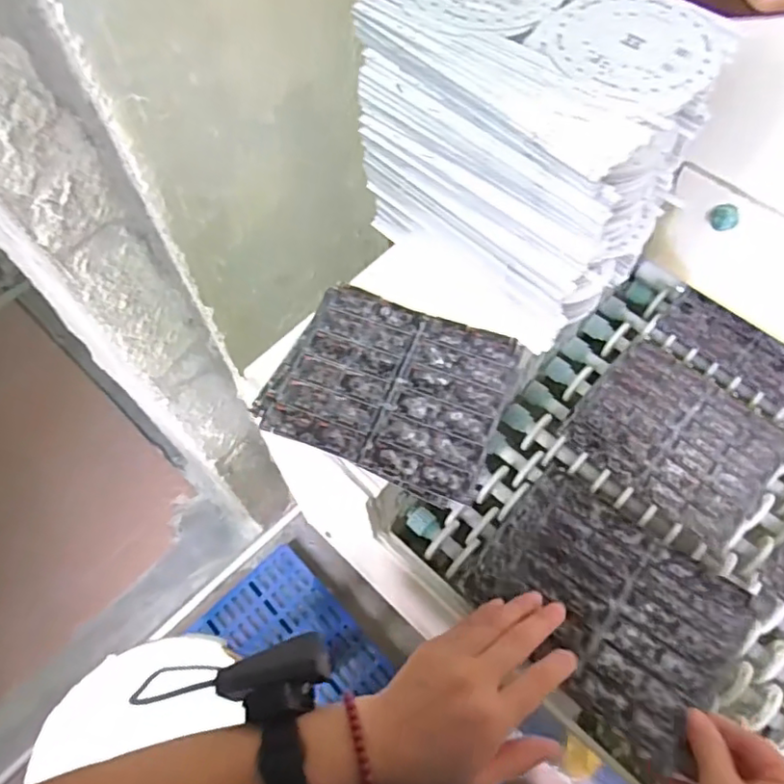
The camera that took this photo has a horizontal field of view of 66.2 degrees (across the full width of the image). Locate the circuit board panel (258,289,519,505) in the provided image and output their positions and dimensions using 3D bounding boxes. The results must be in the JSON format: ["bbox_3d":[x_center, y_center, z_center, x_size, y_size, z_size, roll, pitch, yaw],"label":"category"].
[{"bbox_3d":[0.001,-0.007,0.485,0.179,0.009,0.149,21,64,12],"label":"circuit board panel"}]

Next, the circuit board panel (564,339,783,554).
[{"bbox_3d":[0.274,0.040,0.572,0.174,0.011,0.164,39,72,19],"label":"circuit board panel"}]

